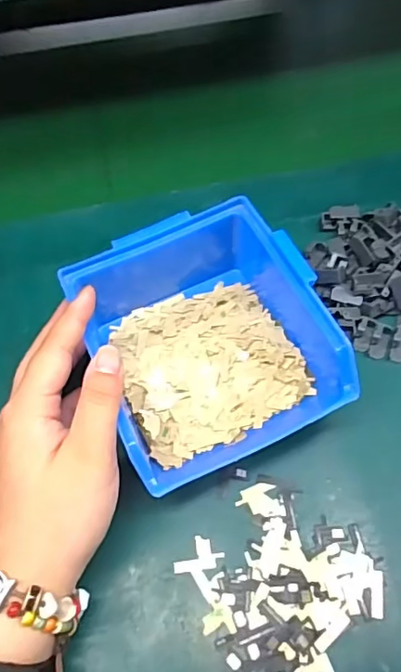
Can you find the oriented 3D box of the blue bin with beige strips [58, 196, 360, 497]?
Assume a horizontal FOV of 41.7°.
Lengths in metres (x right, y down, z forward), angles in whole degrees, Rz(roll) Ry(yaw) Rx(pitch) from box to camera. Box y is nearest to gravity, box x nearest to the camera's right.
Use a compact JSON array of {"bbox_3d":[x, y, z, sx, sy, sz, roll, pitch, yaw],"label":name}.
[{"bbox_3d":[-0.002,-0.005,0.310,0.119,0.066,0.151,-22,62,-10],"label":"blue bin with beige strips"}]

